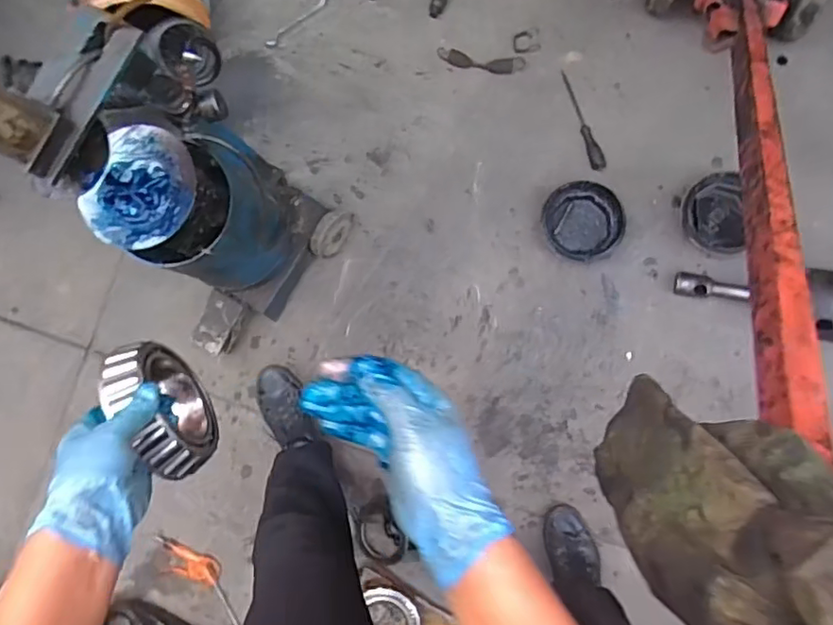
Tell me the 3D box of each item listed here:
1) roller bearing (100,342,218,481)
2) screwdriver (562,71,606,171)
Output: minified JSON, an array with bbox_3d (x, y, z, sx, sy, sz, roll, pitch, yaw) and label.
[{"bbox_3d":[-0.238,0.091,0.560,0.033,0.117,0.127,-30,84,3],"label":"roller bearing"},{"bbox_3d":[0.354,-0.411,1.237,0.029,0.031,0.236,-15,85,5],"label":"screwdriver"}]

